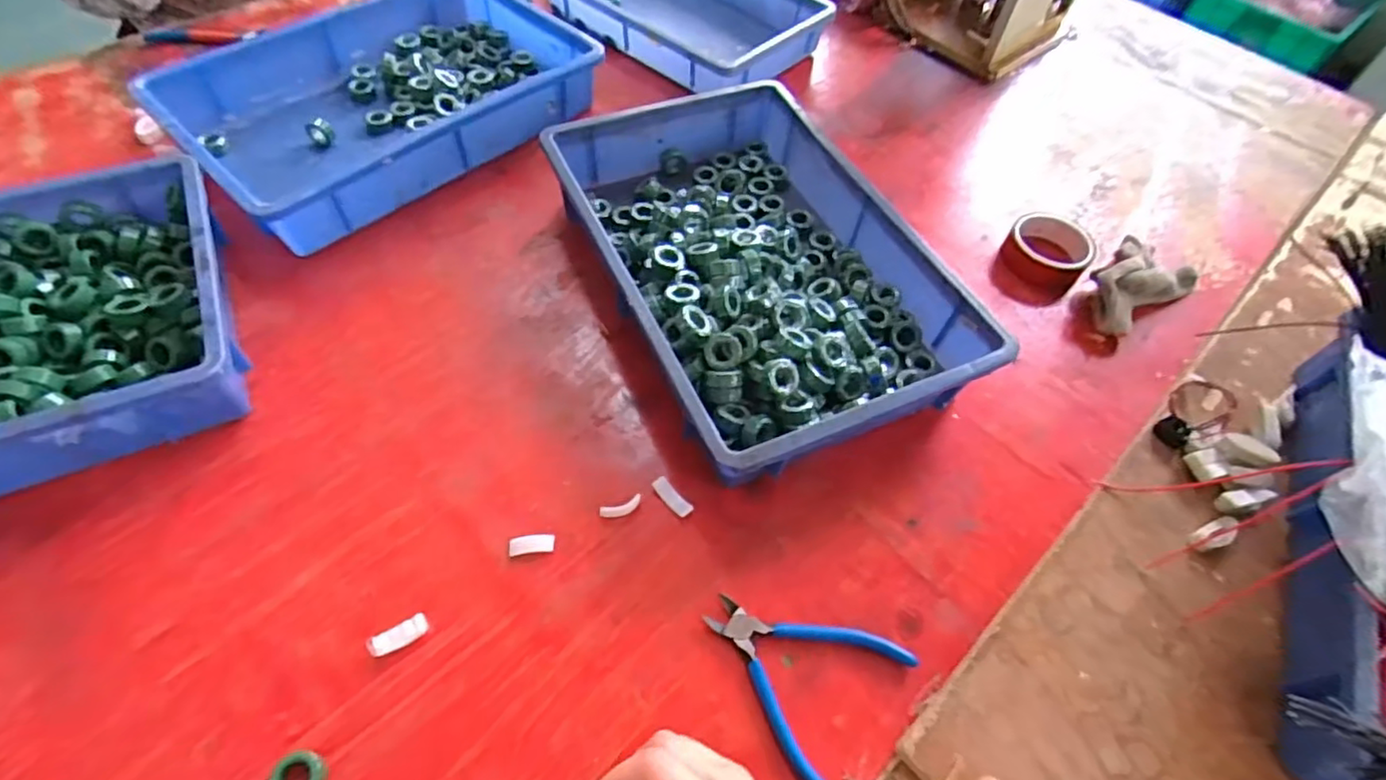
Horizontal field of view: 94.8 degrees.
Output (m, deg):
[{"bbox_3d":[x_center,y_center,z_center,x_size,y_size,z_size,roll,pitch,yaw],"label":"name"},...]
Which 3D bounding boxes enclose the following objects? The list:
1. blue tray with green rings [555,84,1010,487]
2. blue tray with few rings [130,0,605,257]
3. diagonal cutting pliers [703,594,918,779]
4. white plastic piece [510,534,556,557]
[{"bbox_3d":[0.055,-0.132,0.641,0.286,0.082,0.444,-20,60,-17],"label":"blue tray with green rings"},{"bbox_3d":[-0.355,-0.347,0.757,0.290,0.073,0.435,41,63,21],"label":"blue tray with few rings"},{"bbox_3d":[0.072,0.203,0.460,0.137,0.014,0.114,31,59,16],"label":"diagonal cutting pliers"},{"bbox_3d":[-0.126,0.120,0.500,0.035,0.004,0.016,-6,57,-8],"label":"white plastic piece"}]

